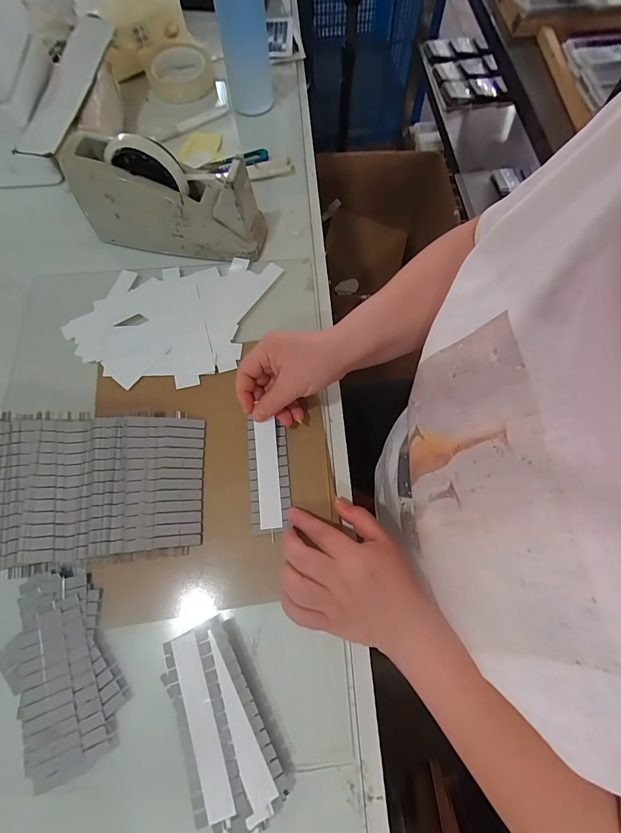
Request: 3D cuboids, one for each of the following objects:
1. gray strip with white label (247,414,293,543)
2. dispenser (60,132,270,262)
[{"bbox_3d":[-0.042,0.058,0.378,0.039,0.005,0.112,-5,70,-1],"label":"gray strip with white label"},{"bbox_3d":[-0.168,-0.258,0.446,0.213,0.105,0.066,8,69,4],"label":"dispenser"}]

